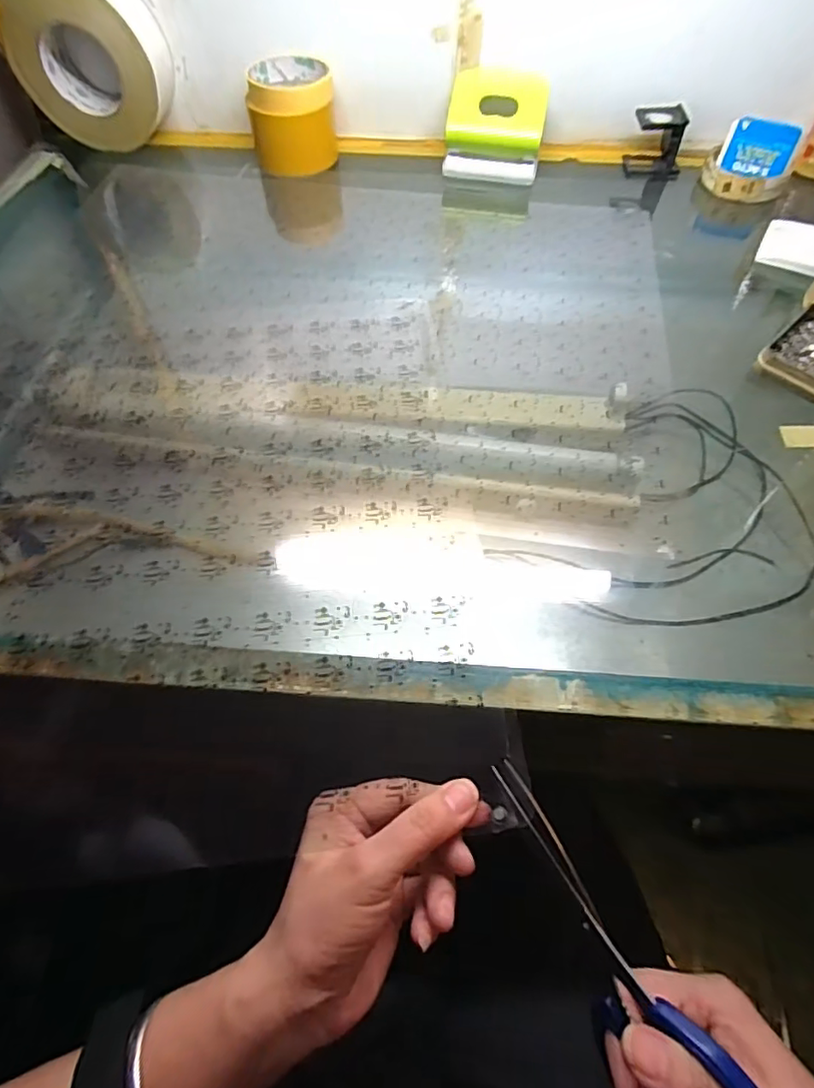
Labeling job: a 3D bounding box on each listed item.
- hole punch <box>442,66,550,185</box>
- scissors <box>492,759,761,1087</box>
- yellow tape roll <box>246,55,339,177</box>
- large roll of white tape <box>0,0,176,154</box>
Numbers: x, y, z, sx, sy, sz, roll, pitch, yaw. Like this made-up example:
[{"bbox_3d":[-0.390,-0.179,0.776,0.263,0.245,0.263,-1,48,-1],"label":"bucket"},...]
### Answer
[{"bbox_3d":[0.092,-0.430,0.566,0.098,0.075,0.058,9,58,6],"label":"hole punch"},{"bbox_3d":[0.088,0.181,0.235,0.034,0.024,0.173,-26,54,-16],"label":"scissors"},{"bbox_3d":[-0.118,-0.442,0.573,0.086,0.076,0.094,-6,58,-4],"label":"yellow tape roll"},{"bbox_3d":[-0.318,-0.489,0.557,0.136,0.131,0.061,4,58,3],"label":"large roll of white tape"}]

